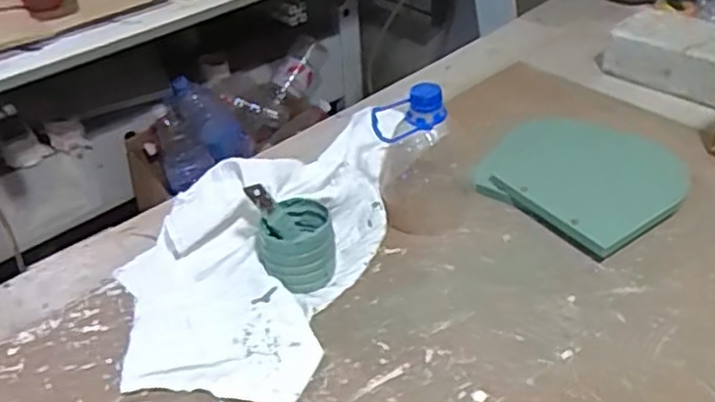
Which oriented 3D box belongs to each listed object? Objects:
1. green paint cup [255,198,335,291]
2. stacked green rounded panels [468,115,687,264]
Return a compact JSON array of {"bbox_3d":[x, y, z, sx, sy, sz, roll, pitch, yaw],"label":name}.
[{"bbox_3d":[-0.052,0.041,0.595,0.067,0.064,0.061,-11,39,-8],"label":"green paint cup"},{"bbox_3d":[0.235,-0.033,0.686,0.178,0.024,0.202,29,49,35],"label":"stacked green rounded panels"}]

